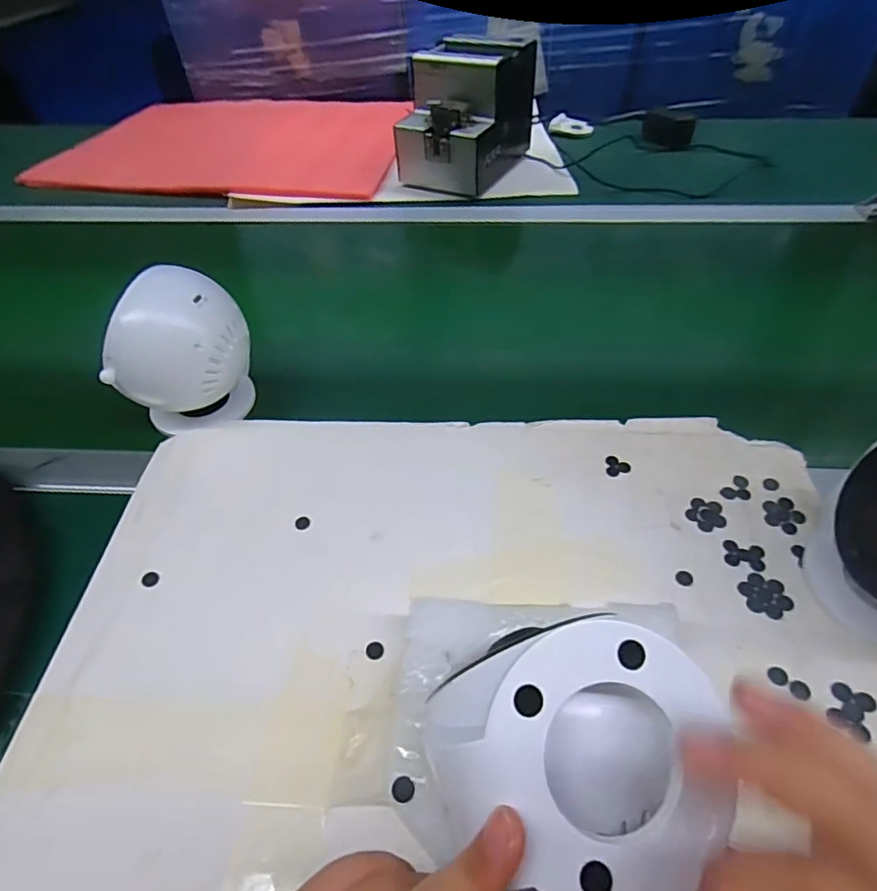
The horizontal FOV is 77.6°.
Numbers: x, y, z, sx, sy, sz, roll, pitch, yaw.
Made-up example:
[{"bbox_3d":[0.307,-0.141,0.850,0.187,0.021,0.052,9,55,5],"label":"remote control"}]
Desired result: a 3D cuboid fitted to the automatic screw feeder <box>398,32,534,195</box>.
[{"bbox_3d":[0.039,-0.457,0.759,0.124,0.148,0.182,21,51,19],"label":"automatic screw feeder"}]

